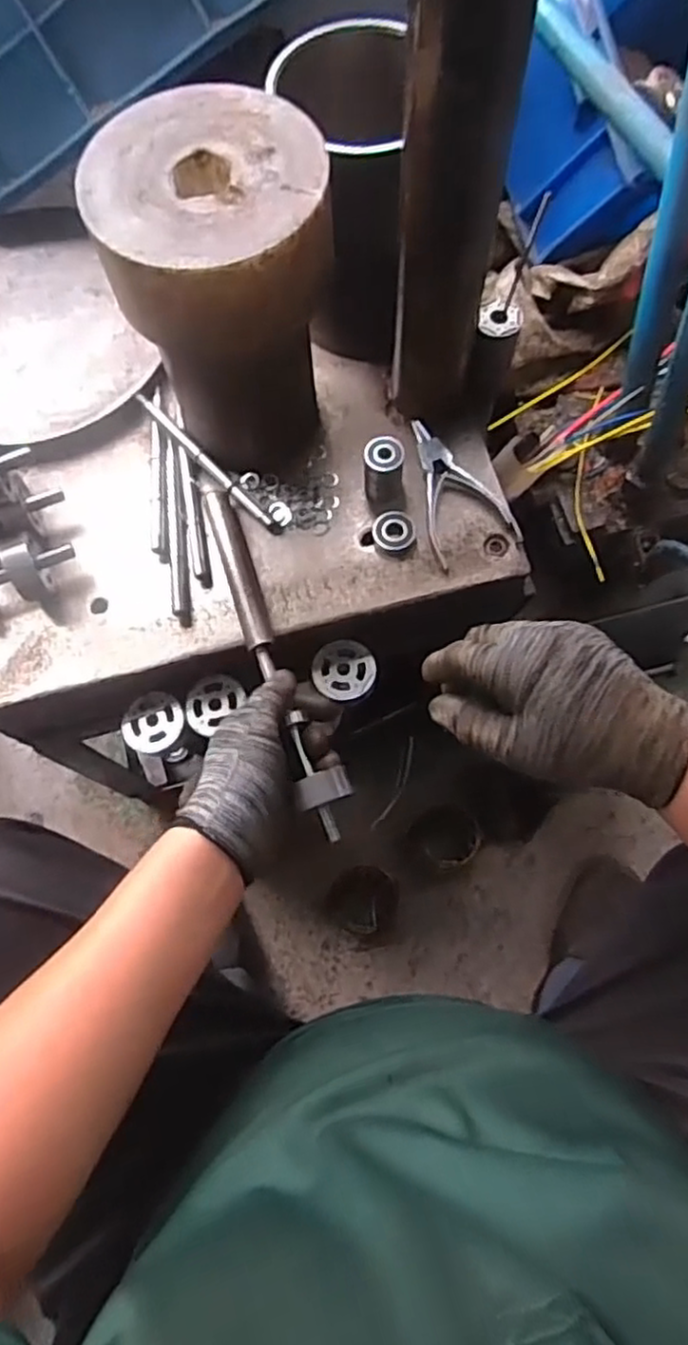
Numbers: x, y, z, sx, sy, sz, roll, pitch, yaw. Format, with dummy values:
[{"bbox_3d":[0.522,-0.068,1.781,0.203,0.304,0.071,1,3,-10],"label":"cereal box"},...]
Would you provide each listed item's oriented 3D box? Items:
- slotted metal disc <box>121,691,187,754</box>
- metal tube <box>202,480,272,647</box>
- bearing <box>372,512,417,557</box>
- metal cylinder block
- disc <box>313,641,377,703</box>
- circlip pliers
[{"bbox_3d":[-0.159,0.041,0.584,0.053,0.007,0.048,15,73,7],"label":"slotted metal disc"},{"bbox_3d":[-0.086,-0.089,0.561,0.023,0.016,0.153,-18,72,-4],"label":"metal tube"},{"bbox_3d":[0.041,-0.115,0.573,0.036,0.012,0.039,-1,72,2],"label":"bearing"},{"bbox_3d":[-0.080,-0.256,0.512,0.143,0.218,0.142,-20,72,-5],"label":"metal cylinder block"},{"bbox_3d":[0.000,-0.002,0.586,0.055,0.007,0.049,34,76,12],"label":"disc"},{"bbox_3d":[0.085,-0.151,0.581,0.068,0.014,0.130,-23,72,-6],"label":"circlip pliers"}]

